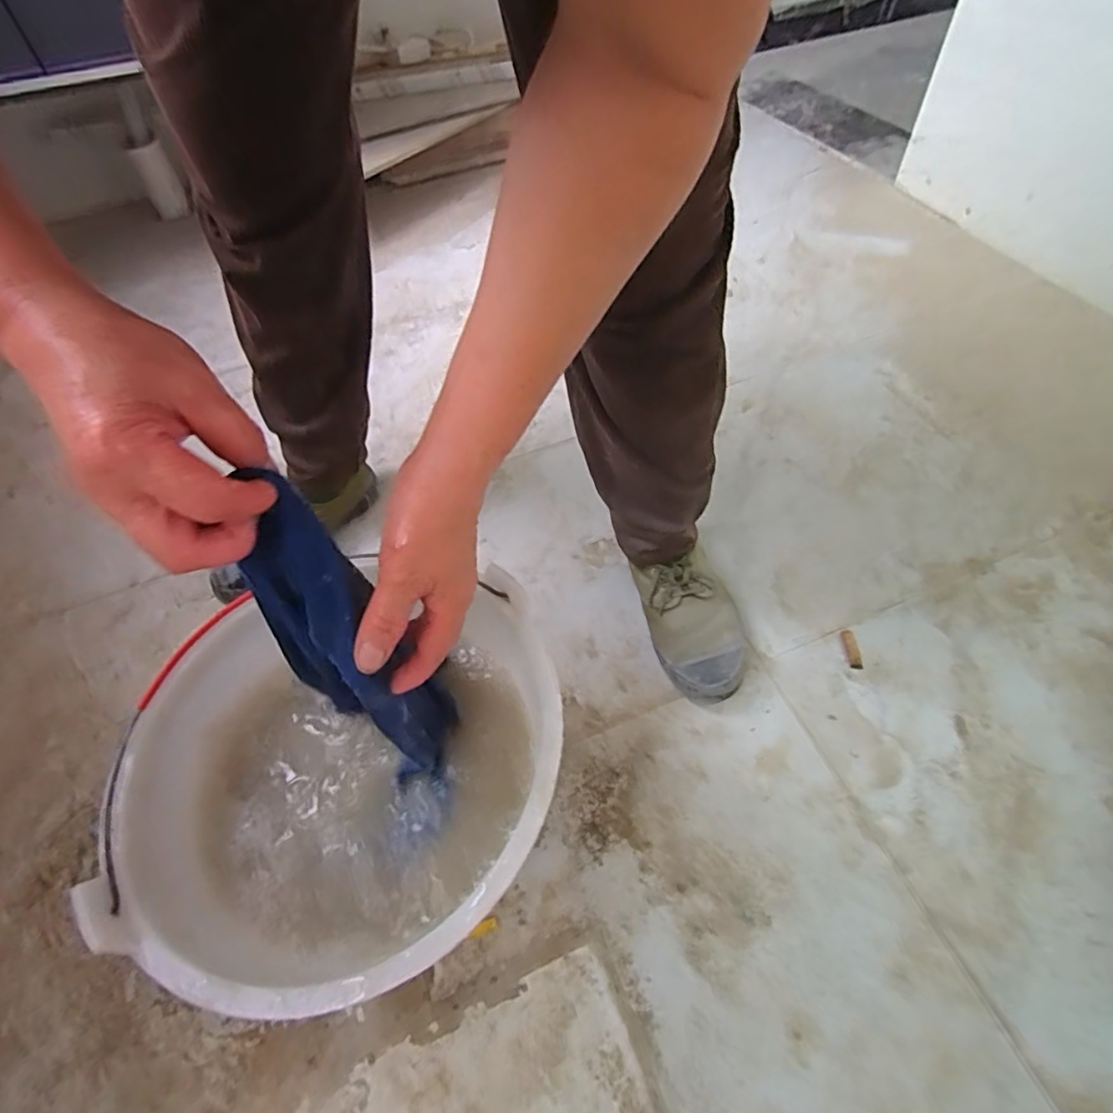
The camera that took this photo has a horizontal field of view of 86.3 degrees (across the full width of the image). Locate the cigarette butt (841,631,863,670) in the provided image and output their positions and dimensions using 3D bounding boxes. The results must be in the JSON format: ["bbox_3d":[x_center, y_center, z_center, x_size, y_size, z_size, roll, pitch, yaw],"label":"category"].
[{"bbox_3d":[0.310,0.099,0.624,0.013,0.005,0.045,0,55,5],"label":"cigarette butt"}]

